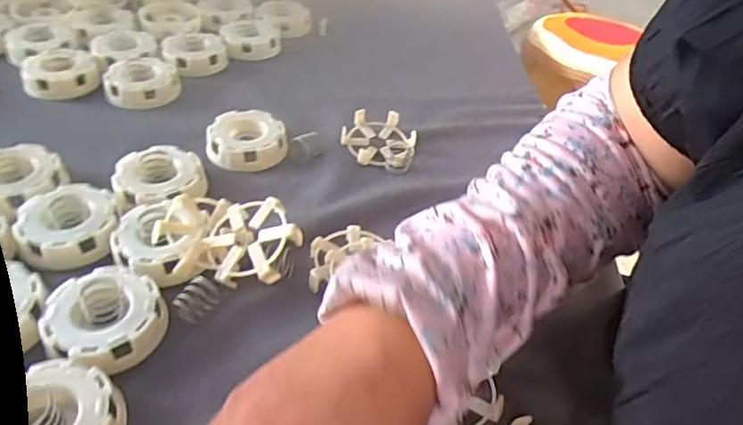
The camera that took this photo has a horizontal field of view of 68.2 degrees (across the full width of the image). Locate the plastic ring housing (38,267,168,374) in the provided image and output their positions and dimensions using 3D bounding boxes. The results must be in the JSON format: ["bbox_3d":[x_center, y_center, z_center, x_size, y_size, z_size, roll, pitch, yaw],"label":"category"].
[{"bbox_3d":[-0.160,0.064,0.329,0.066,0.022,0.062,4,42,-3],"label":"plastic ring housing"}]

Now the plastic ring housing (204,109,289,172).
[{"bbox_3d":[-0.108,-0.062,0.477,0.067,0.025,0.058,1,42,-6],"label":"plastic ring housing"}]

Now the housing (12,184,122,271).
[{"bbox_3d":[-0.211,0.008,0.382,0.063,0.029,0.060,-13,45,-20],"label":"housing"}]

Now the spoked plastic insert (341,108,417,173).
[{"bbox_3d":[0.007,-0.067,0.496,0.065,0.022,0.062,9,42,3],"label":"spoked plastic insert"}]

